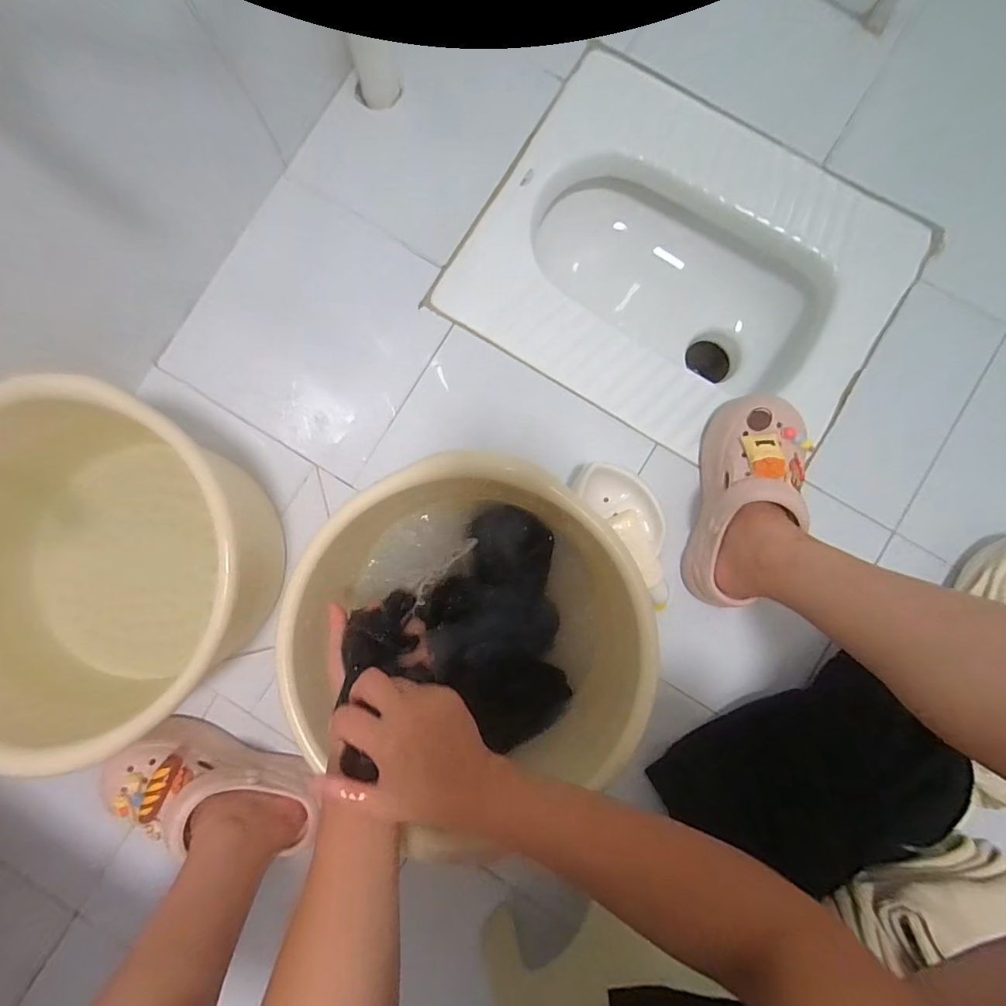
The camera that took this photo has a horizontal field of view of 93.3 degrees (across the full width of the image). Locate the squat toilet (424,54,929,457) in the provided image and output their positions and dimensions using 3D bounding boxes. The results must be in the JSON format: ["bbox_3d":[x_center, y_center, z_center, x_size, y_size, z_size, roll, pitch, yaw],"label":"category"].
[{"bbox_3d":[0.221,-0.290,0.679,0.509,0.194,0.385,29,87,2],"label":"squat toilet"}]

